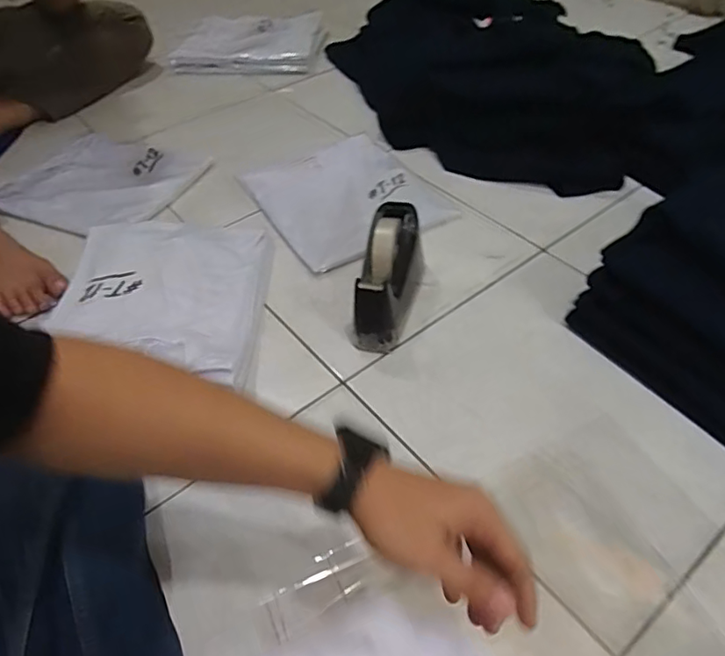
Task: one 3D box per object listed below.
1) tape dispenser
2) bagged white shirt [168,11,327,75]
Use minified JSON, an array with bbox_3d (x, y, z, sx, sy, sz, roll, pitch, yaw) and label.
[{"bbox_3d":[0.039,-0.077,0.744,0.072,0.108,0.197,7,50,11],"label":"tape dispenser"},{"bbox_3d":[-0.293,-0.731,1.391,0.365,0.072,0.230,4,49,8],"label":"bagged white shirt"}]

